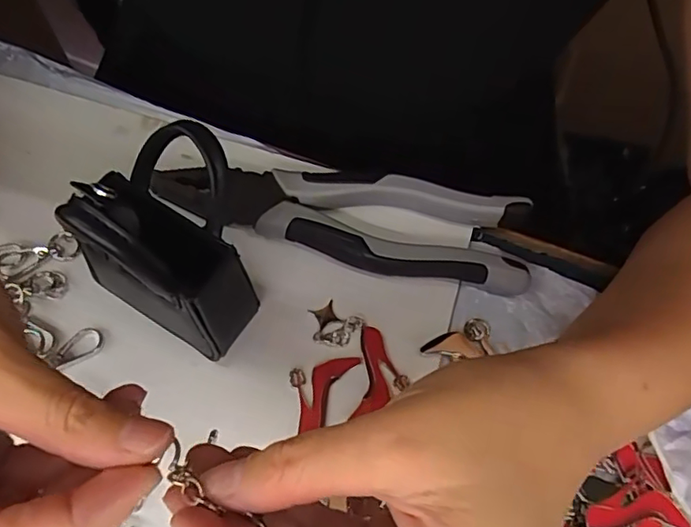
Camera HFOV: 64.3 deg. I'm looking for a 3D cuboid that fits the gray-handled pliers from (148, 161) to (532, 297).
[{"bbox_3d":[-0.003,-0.026,0.288,0.190,0.021,0.049,11,63,3],"label":"gray-handled pliers"}]

